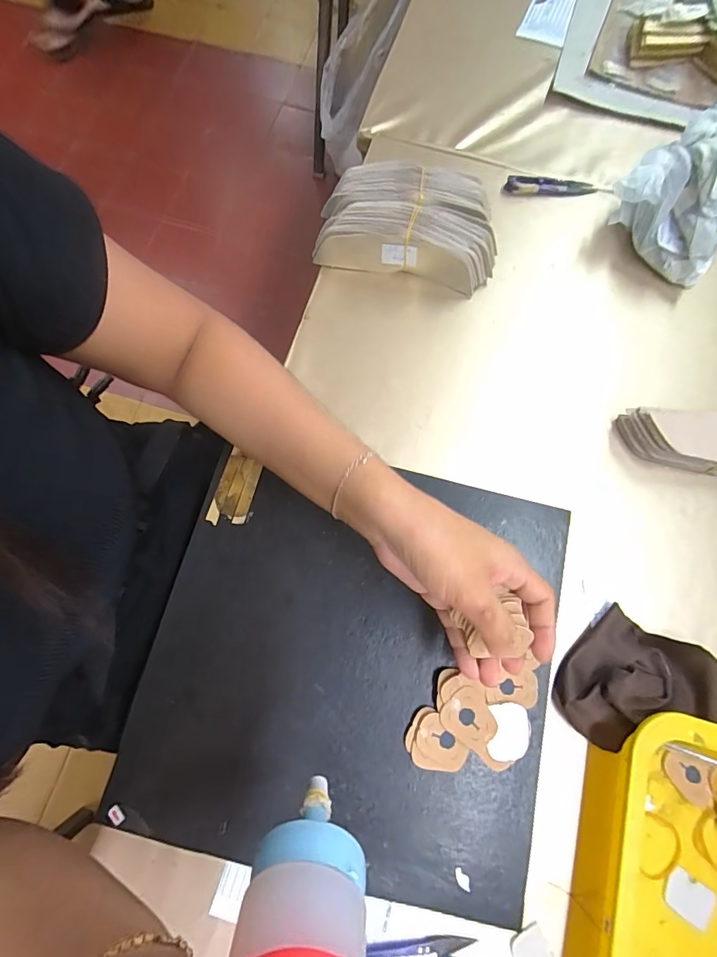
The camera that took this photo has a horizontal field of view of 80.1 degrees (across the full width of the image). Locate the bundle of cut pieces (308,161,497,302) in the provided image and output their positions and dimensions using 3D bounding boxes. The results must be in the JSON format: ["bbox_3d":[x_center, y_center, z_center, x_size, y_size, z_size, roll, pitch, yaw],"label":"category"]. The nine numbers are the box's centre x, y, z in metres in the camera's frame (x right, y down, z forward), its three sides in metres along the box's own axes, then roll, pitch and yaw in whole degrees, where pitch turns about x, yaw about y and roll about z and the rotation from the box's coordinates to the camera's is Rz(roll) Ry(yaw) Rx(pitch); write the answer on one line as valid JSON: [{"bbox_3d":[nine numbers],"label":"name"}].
[{"bbox_3d":[0.054,-0.261,0.440,0.182,0.058,0.104,13,75,4],"label":"bundle of cut pieces"}]

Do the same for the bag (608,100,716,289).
[{"bbox_3d":[0.344,-0.310,0.433,0.120,0.101,0.172,31,77,9],"label":"bag"}]

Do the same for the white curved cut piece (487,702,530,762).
[{"bbox_3d":[0.110,0.186,0.312,0.031,0.005,0.039,6,74,2],"label":"white curved cut piece"}]

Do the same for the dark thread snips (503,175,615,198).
[{"bbox_3d":[0.226,-0.330,0.484,0.122,0.015,0.022,-1,74,0],"label":"dark thread snips"}]

